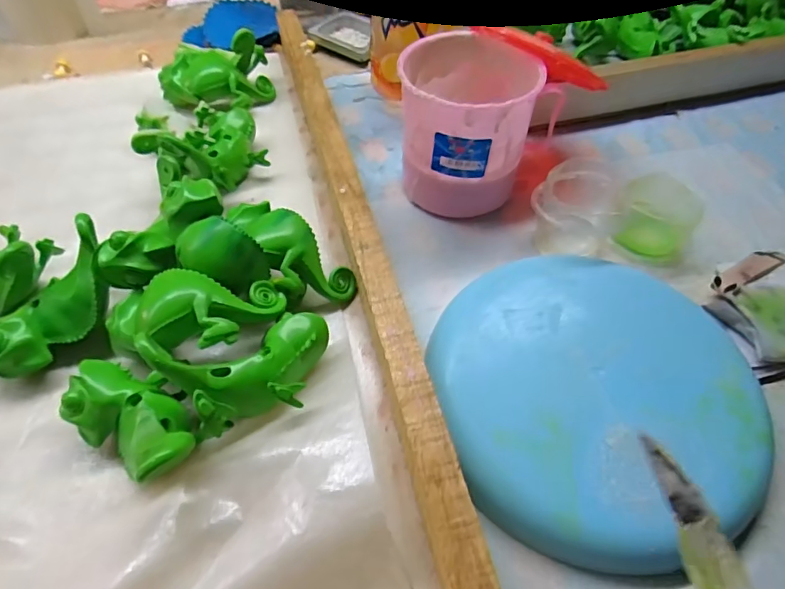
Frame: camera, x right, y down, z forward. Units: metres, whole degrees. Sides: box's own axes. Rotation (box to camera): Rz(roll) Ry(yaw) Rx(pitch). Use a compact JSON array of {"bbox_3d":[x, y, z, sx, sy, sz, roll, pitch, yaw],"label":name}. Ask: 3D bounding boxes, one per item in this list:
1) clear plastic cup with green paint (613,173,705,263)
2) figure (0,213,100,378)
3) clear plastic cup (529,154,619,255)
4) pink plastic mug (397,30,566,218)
[{"bbox_3d":[0.187,-0.055,0.356,0.050,0.036,0.052,-25,56,-20],"label":"clear plastic cup with green paint"},{"bbox_3d":[-0.191,0.005,0.283,0.031,0.035,0.096,33,82,22],"label":"figure"},{"bbox_3d":[0.129,-0.062,0.354,0.054,0.046,0.059,1,51,-1],"label":"clear plastic cup"},{"bbox_3d":[0.059,-0.121,0.371,0.105,0.098,0.098,13,52,8],"label":"pink plastic mug"}]

